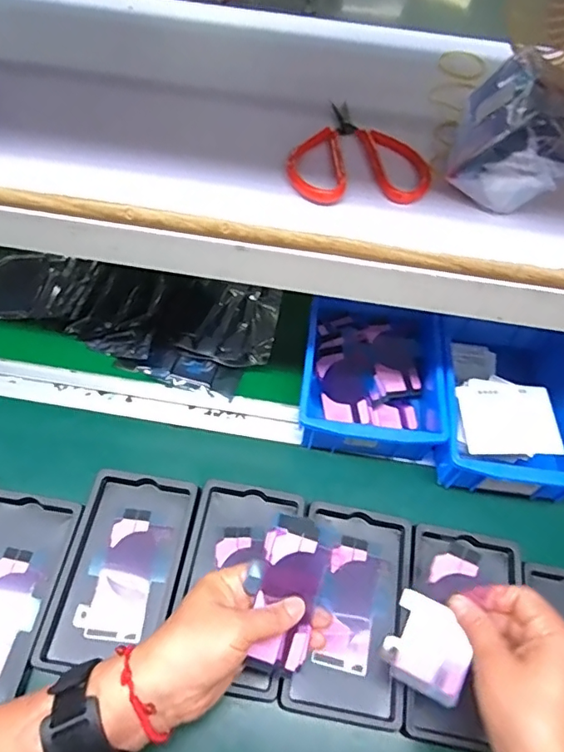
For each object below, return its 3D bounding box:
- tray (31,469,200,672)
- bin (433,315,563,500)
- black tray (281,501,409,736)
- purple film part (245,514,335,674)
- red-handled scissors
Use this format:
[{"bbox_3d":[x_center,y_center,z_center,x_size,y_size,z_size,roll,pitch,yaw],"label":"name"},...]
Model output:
[{"bbox_3d":[-0.133,0.160,0.441,0.096,0.015,0.154,10,58,3],"label":"tray"},{"bbox_3d":[0.220,0.026,0.519,0.134,0.062,0.189,10,58,3],"label":"bin"},{"bbox_3d":[0.058,0.192,0.437,0.090,0.018,0.158,11,58,3],"label":"black tray"},{"bbox_3d":[0.008,0.157,0.381,0.047,0.006,0.104,9,78,2],"label":"purple film part"},{"bbox_3d":[0.055,-0.167,0.394,0.101,0.012,0.104,0,58,-4],"label":"red-handled scissors"}]

